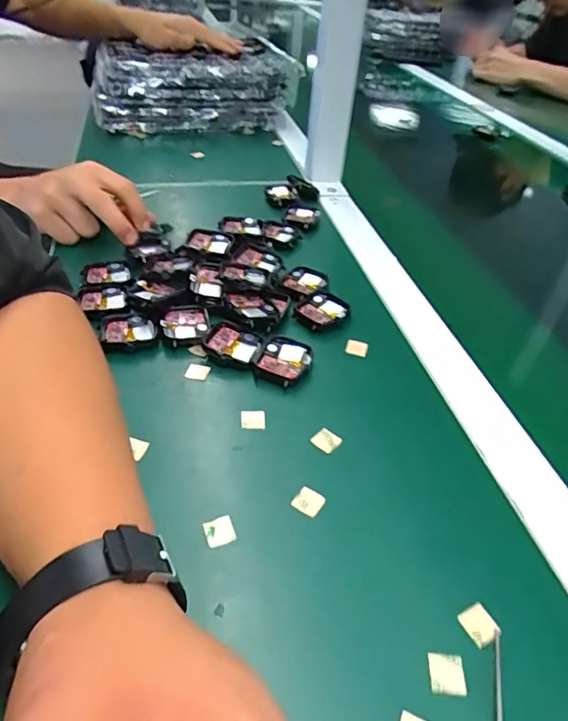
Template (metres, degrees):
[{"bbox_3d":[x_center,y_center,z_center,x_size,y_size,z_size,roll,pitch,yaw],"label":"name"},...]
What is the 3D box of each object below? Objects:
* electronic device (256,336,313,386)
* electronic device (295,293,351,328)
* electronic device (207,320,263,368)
[{"bbox_3d":[0.000,0.001,0.392,0.038,0.011,0.042,14,41,12],"label":"electronic device"},{"bbox_3d":[0.034,-0.042,0.445,0.042,0.011,0.038,-27,49,-31],"label":"electronic device"},{"bbox_3d":[-0.040,-0.012,0.400,0.041,0.011,0.034,17,42,14],"label":"electronic device"}]

